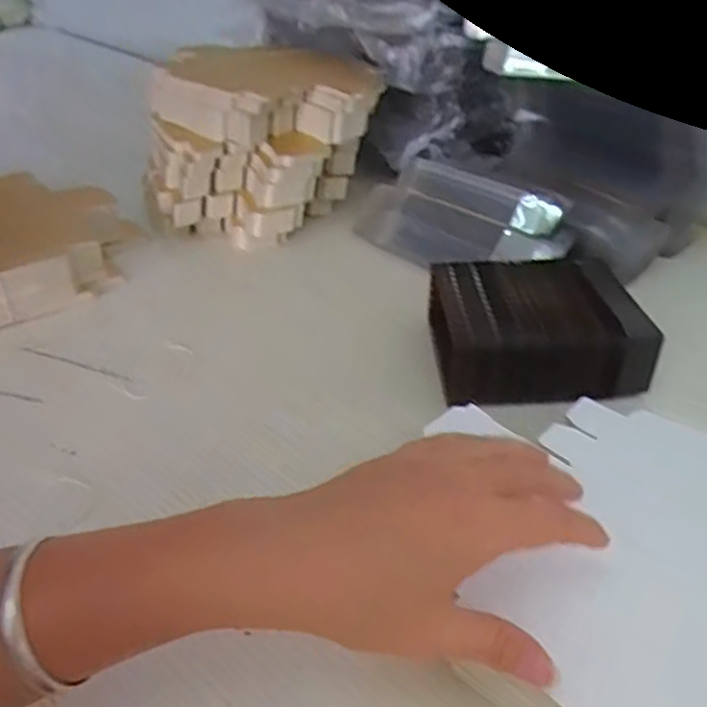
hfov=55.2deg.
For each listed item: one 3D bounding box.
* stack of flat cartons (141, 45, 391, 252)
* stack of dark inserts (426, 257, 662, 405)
[{"bbox_3d":[-0.097,-0.221,0.686,0.232,0.120,0.222,-9,37,-11],"label":"stack of flat cartons"},{"bbox_3d":[0.125,-0.019,0.476,0.140,0.050,0.121,-4,37,-2],"label":"stack of dark inserts"}]

